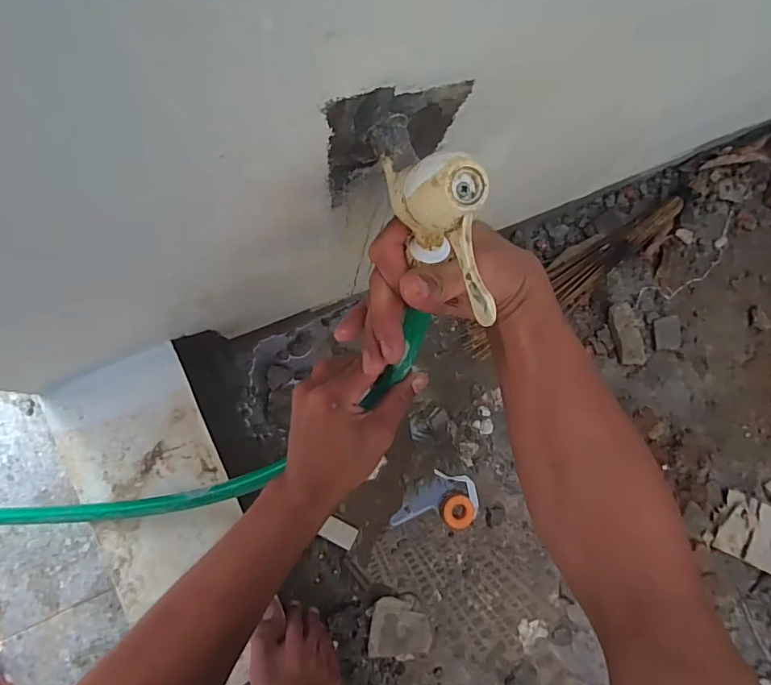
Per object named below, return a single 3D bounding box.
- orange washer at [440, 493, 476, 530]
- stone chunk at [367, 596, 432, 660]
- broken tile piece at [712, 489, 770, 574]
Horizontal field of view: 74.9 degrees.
[{"bbox_3d":[0.119,0.277,0.821,0.054,0.031,0.055,1,84,-8],"label":"orange washer"},{"bbox_3d":[0.023,0.454,0.786,0.092,0.025,0.088,13,82,-6],"label":"stone chunk"},{"bbox_3d":[0.681,0.352,0.889,0.225,0.022,0.104,27,86,-13],"label":"broken tile piece"}]

